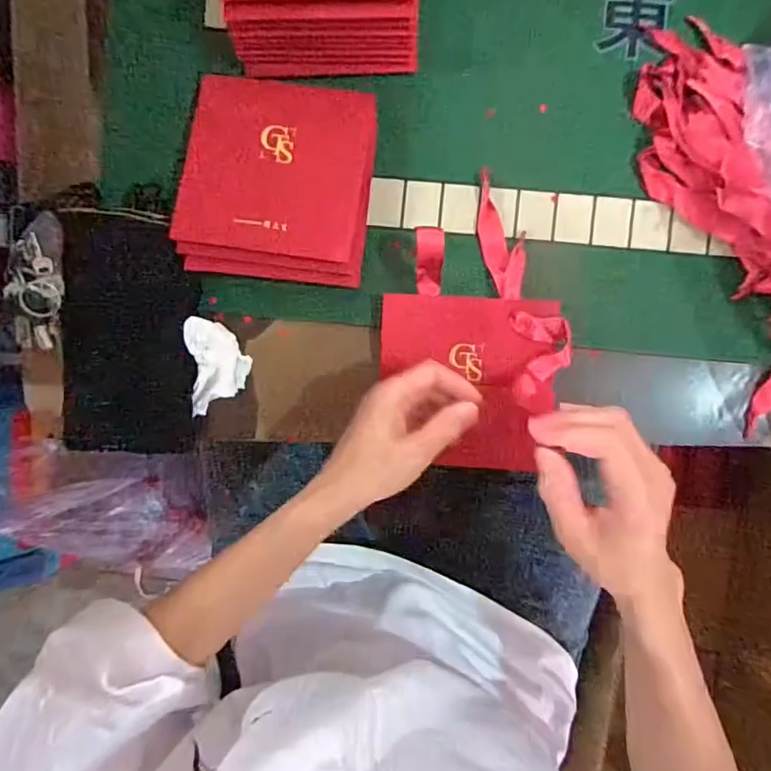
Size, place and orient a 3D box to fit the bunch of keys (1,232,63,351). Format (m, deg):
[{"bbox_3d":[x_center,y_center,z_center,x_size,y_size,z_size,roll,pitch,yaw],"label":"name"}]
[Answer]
[{"bbox_3d":[-0.295,-0.076,0.453,0.040,0.018,0.094,10,107,1],"label":"bunch of keys"}]

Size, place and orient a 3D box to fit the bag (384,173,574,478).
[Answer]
[{"bbox_3d":[0.069,-0.045,0.419,0.141,0.043,0.209,4,92,2],"label":"bag"}]

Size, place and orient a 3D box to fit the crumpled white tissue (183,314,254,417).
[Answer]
[{"bbox_3d":[-0.140,-0.015,0.448,0.046,0.028,0.078,1,92,2],"label":"crumpled white tissue"}]

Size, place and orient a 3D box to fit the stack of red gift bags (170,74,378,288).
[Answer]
[{"bbox_3d":[-0.084,-0.162,0.430,0.142,0.037,0.153,7,92,1],"label":"stack of red gift bags"}]

